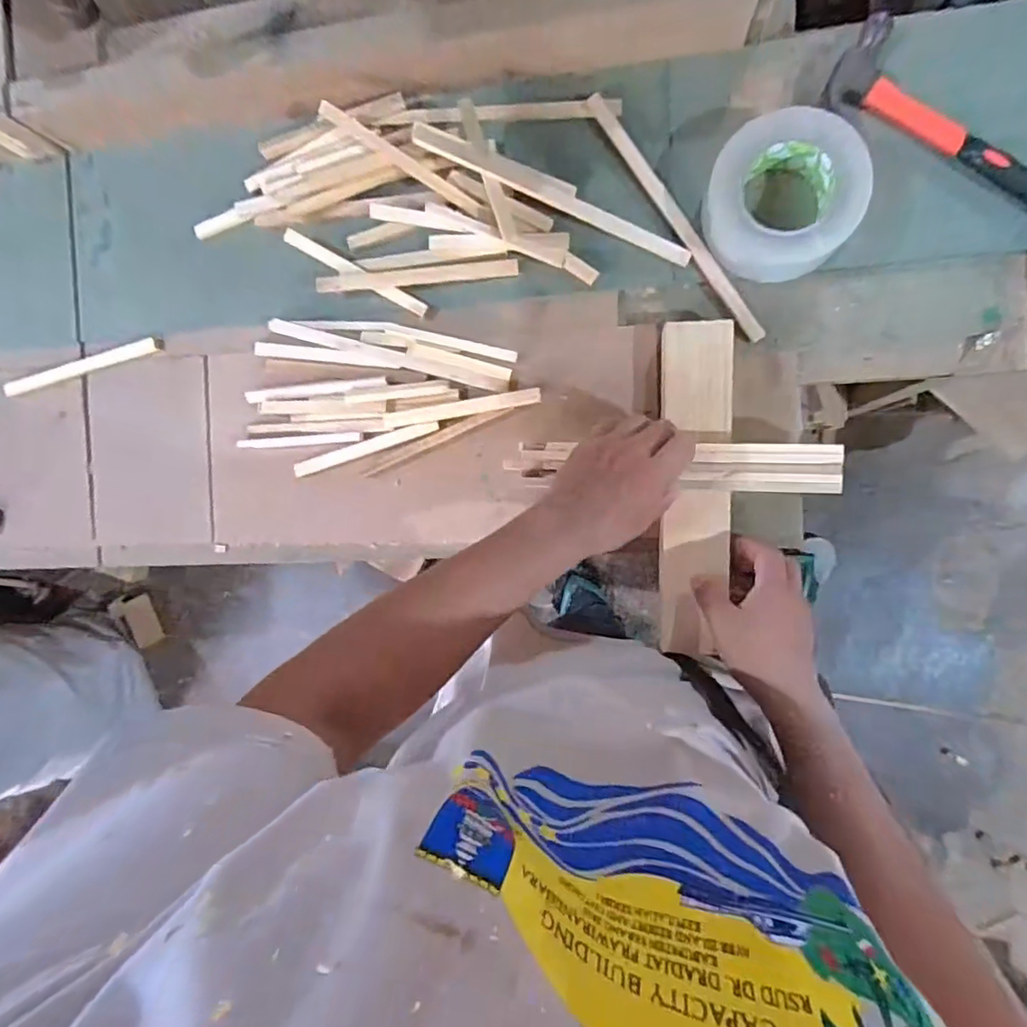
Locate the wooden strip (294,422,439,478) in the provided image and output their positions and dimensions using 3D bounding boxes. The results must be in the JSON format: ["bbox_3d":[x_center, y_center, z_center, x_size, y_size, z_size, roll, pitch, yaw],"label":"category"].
[{"bbox_3d":[-0.158,-0.069,0.624,0.163,0.005,0.017,-17,92,9],"label":"wooden strip"}]

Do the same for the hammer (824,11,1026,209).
[{"bbox_3d":[0.396,-0.323,0.514,0.272,0.023,0.075,45,99,2],"label":"hammer"}]

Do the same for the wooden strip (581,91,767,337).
[{"bbox_3d":[0.156,-0.286,0.568,0.016,0.012,0.283,-34,90,9],"label":"wooden strip"}]

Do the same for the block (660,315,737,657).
[{"bbox_3d":[0.171,-0.023,0.554,0.065,0.020,0.307,2,92,7],"label":"block"}]

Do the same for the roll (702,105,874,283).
[{"bbox_3d":[0.242,-0.282,0.527,0.126,0.048,0.129,1,95,7],"label":"roll"}]

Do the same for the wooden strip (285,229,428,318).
[{"bbox_3d":[-0.164,-0.249,0.607,0.166,0.007,0.015,30,98,4],"label":"wooden strip"}]

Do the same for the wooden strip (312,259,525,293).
[{"bbox_3d":[-0.099,-0.242,0.599,0.205,0.015,0.019,-4,94,8],"label":"wooden strip"}]

